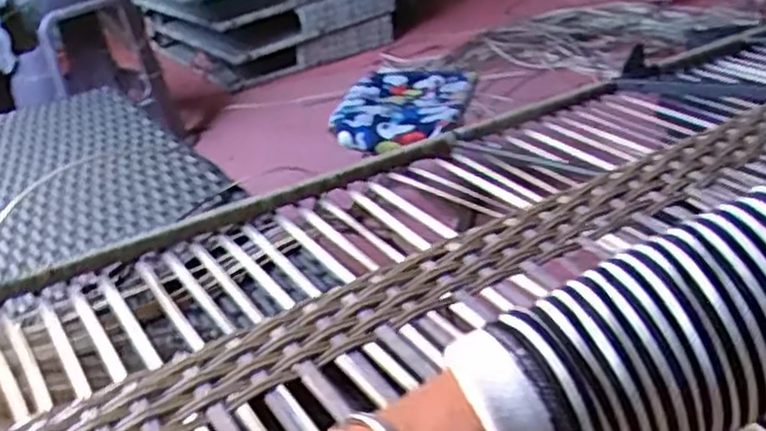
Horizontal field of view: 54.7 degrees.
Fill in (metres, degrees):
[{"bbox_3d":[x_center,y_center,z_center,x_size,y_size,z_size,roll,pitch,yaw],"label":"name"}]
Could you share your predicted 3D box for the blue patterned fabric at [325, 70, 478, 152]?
[{"bbox_3d":[0.045,-0.208,1.435,0.241,0.046,0.304,6,33,18],"label":"blue patterned fabric"}]

